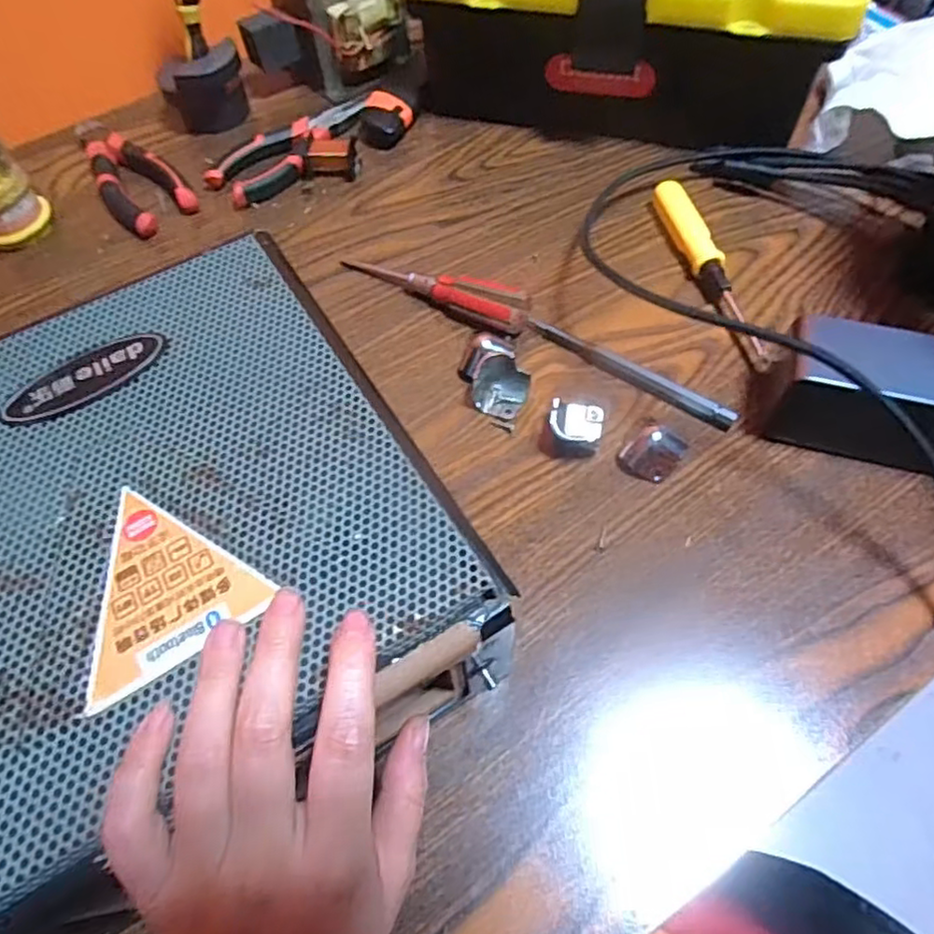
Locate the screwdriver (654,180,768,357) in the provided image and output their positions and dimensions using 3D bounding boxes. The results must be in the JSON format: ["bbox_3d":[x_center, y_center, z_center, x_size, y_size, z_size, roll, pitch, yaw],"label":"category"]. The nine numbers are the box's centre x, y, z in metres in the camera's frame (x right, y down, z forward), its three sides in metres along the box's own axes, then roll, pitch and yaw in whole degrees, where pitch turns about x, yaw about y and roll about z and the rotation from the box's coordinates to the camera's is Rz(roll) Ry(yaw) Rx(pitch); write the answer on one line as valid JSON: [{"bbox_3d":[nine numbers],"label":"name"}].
[{"bbox_3d":[0.156,-0.133,0.422,0.019,0.021,0.147,-13,60,-4],"label":"screwdriver"}]

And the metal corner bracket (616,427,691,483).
[{"bbox_3d":[0.100,-0.008,0.350,0.027,0.017,0.025,38,69,22],"label":"metal corner bracket"}]

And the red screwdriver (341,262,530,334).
[{"bbox_3d":[-0.021,-0.117,0.417,0.132,0.023,0.021,24,64,16],"label":"red screwdriver"}]

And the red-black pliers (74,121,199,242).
[{"bbox_3d":[-0.258,-0.224,0.492,0.052,0.021,0.140,-37,64,-17],"label":"red-black pliers"}]

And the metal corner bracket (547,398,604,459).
[{"bbox_3d":[0.060,-0.022,0.357,0.029,0.021,0.035,6,60,7],"label":"metal corner bracket"}]

